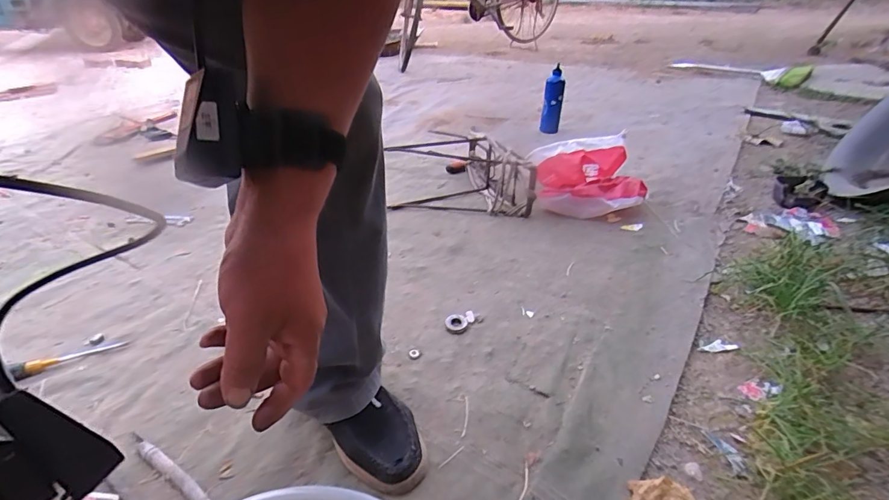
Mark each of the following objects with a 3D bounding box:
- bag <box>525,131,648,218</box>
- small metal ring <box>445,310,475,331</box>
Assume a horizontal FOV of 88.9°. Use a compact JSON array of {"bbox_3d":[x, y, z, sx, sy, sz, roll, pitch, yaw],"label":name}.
[{"bbox_3d":[0.370,-0.188,1.192,0.258,0.142,0.264,-2,32,-2],"label":"bag"},{"bbox_3d":[0.028,0.128,0.820,0.053,0.009,0.038,-9,33,-13],"label":"small metal ring"}]

